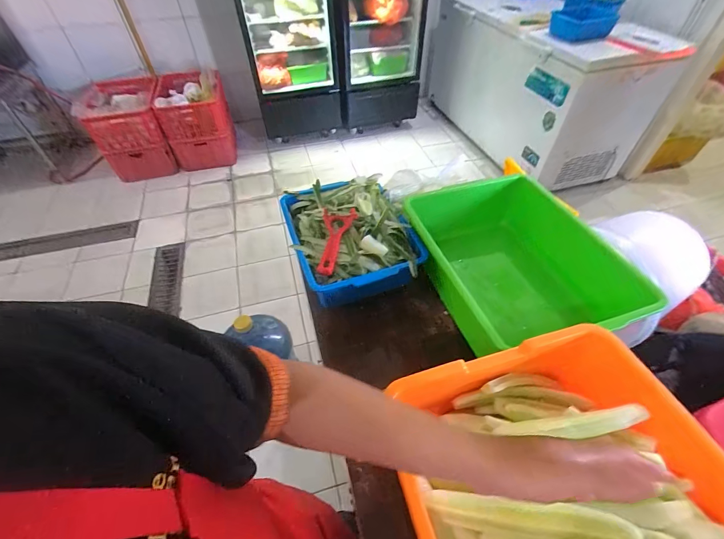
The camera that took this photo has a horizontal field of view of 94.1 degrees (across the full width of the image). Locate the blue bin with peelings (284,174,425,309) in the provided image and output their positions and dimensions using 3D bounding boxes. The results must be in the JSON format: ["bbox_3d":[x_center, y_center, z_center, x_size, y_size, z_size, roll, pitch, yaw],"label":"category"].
[{"bbox_3d":[-0.022,-0.063,0.718,0.239,0.119,0.295,-15,50,-12],"label":"blue bin with peelings"}]

